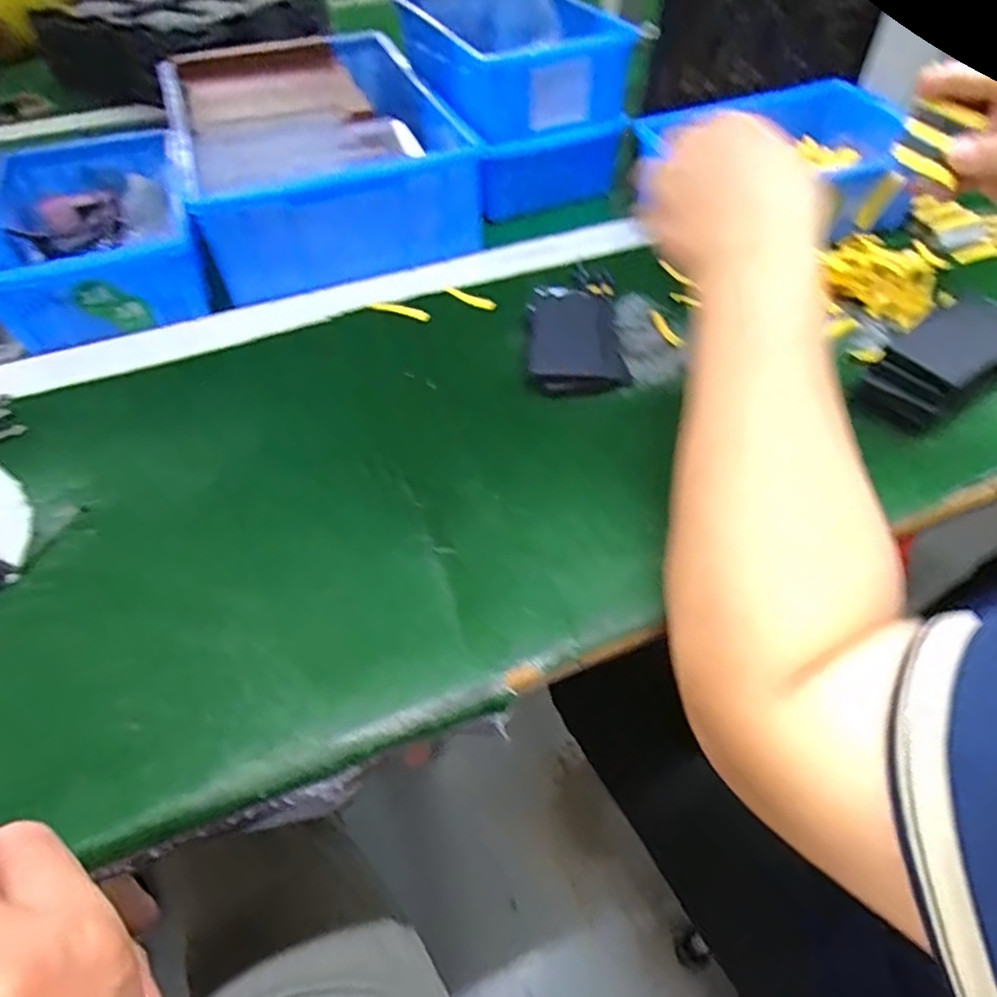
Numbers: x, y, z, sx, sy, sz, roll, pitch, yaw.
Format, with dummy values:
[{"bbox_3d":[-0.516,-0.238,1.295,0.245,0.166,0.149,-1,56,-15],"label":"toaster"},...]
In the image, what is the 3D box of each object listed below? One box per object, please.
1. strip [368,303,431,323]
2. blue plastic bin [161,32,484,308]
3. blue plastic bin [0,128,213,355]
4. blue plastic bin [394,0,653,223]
[{"bbox_3d":[-0.072,-0.138,0.468,0.048,0.004,0.009,13,53,12],"label":"strip"},{"bbox_3d":[-0.152,-0.302,0.545,0.205,0.102,0.341,-16,53,-11],"label":"blue plastic bin"},{"bbox_3d":[-0.307,-0.200,0.495,0.139,0.081,0.211,-20,54,-13],"label":"blue plastic bin"},{"bbox_3d":[0.008,-0.364,0.567,0.145,0.121,0.204,-16,53,-11],"label":"blue plastic bin"}]

